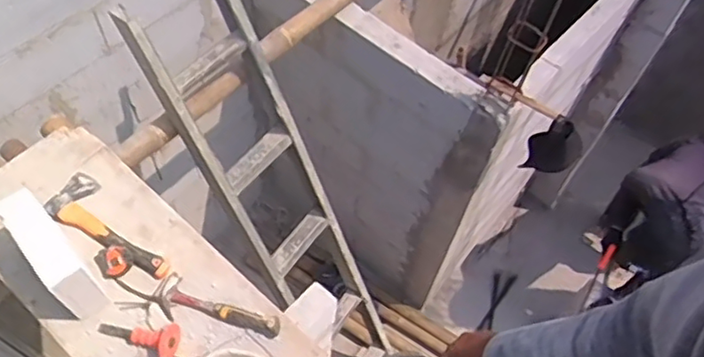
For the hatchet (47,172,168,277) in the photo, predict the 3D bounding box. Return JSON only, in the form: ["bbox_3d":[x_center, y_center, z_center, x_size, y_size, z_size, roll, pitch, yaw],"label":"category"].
[{"bbox_3d":[-0.574,0.112,1.467,0.363,0.027,0.152,29,61,13],"label":"hatchet"}]

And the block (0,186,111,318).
[{"bbox_3d":[-0.658,0.153,1.335,0.076,0.189,0.283,-35,67,-22],"label":"block"}]

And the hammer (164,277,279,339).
[{"bbox_3d":[-0.290,0.297,1.376,0.272,0.030,0.087,15,59,5],"label":"hammer"}]

